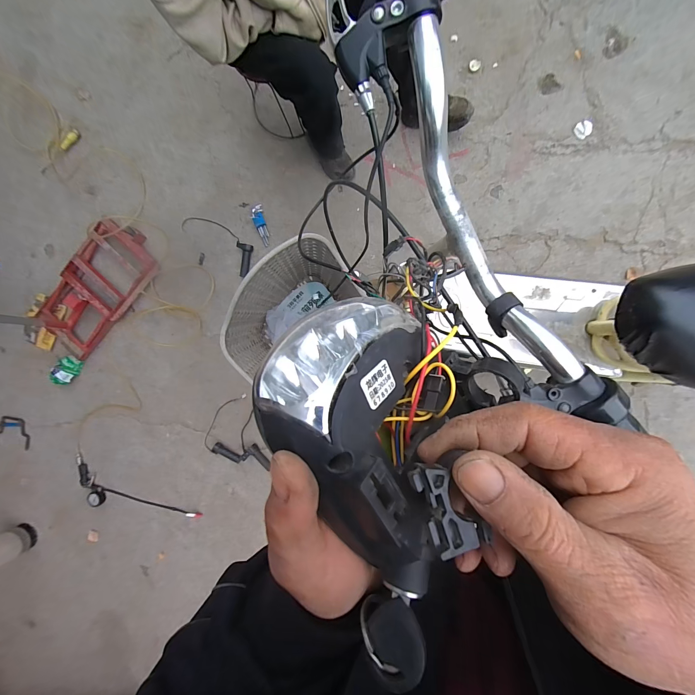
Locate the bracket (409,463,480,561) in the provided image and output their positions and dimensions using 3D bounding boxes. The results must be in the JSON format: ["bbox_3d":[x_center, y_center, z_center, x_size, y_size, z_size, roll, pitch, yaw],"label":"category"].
[{"bbox_3d":[0.037,0.062,0.118,0.016,0.007,0.038,-25,90,8],"label":"bracket"}]

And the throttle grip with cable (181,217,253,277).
[{"bbox_3d":[-0.558,-0.468,1.303,0.371,0.031,0.127,37,96,4],"label":"throttle grip with cable"}]

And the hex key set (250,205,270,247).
[{"bbox_3d":[-0.368,-0.514,1.289,0.050,0.020,0.181,-15,90,8],"label":"hex key set"}]

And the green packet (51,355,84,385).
[{"bbox_3d":[-1.307,0.109,1.407,0.068,0.104,0.136,2,92,7],"label":"green packet"}]

